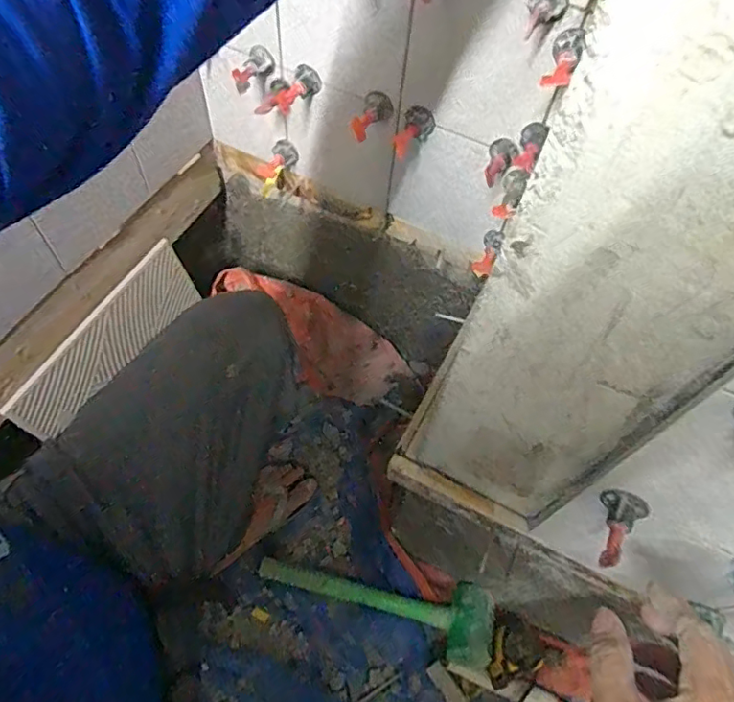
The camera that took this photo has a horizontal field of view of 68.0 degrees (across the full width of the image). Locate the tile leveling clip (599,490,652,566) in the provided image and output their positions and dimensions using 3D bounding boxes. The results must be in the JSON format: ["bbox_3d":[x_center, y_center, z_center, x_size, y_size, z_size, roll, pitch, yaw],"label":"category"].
[{"bbox_3d":[0.172,0.123,0.372,0.030,0.027,0.047,27,61,11],"label":"tile leveling clip"}]

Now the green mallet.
[{"bbox_3d":[0.012,0.356,0.800,0.352,0.063,0.102,17,59,6],"label":"green mallet"}]

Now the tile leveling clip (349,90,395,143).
[{"bbox_3d":[0.006,-0.251,0.586,0.032,0.029,0.053,18,60,6],"label":"tile leveling clip"}]

